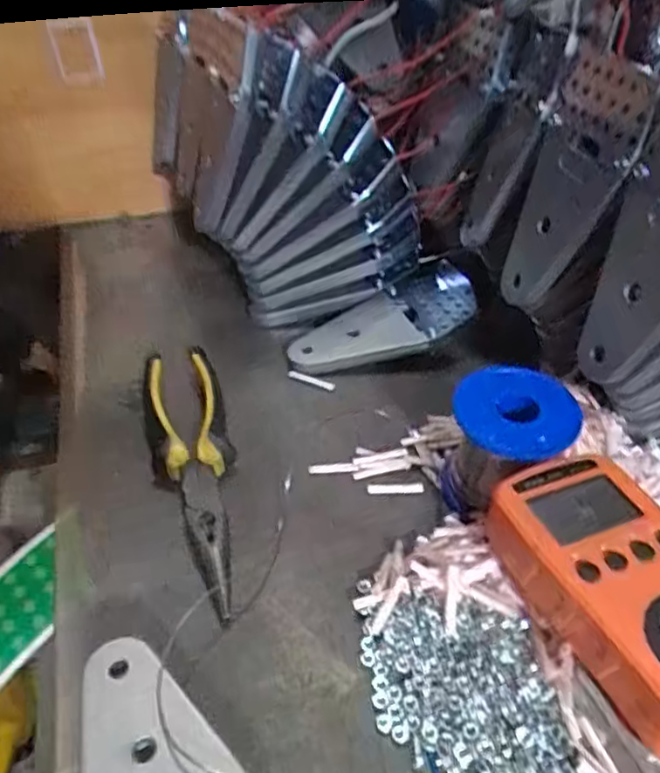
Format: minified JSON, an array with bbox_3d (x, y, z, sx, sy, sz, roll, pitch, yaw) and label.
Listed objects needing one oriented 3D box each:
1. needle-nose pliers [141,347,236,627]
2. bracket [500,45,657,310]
[{"bbox_3d":[-0.076,0.046,0.372,0.046,0.029,0.177,-11,40,-12],"label":"needle-nose pliers"},{"bbox_3d":[0.124,-0.100,0.347,0.008,0.131,0.059,-2,35,-26],"label":"bracket"}]

